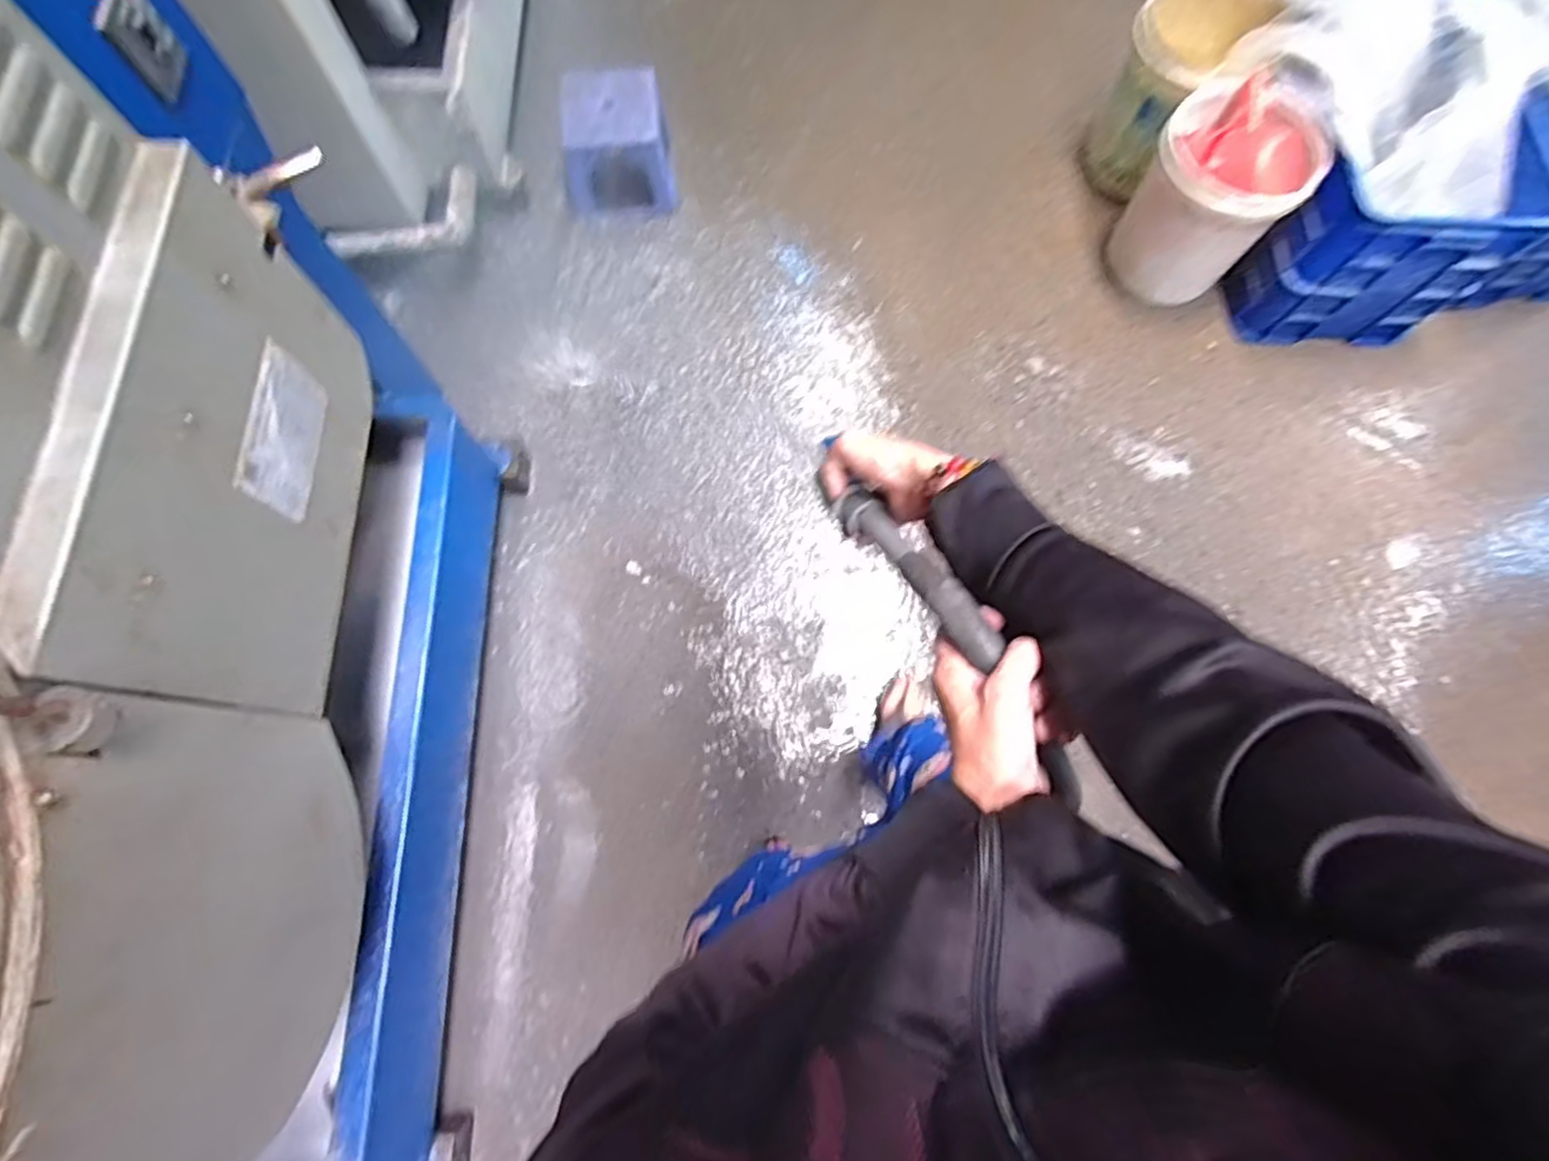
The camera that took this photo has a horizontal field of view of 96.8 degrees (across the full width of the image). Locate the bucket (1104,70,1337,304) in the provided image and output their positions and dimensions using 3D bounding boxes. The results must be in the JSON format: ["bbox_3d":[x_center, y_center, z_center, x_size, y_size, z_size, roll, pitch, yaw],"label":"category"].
[{"bbox_3d":[0.950,-0.844,1.523,0.298,0.353,0.298,1,73,-2],"label":"bucket"}]

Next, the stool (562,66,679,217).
[{"bbox_3d":[-0.373,-1.043,1.649,0.258,0.184,0.261,0,76,-1],"label":"stool"}]

